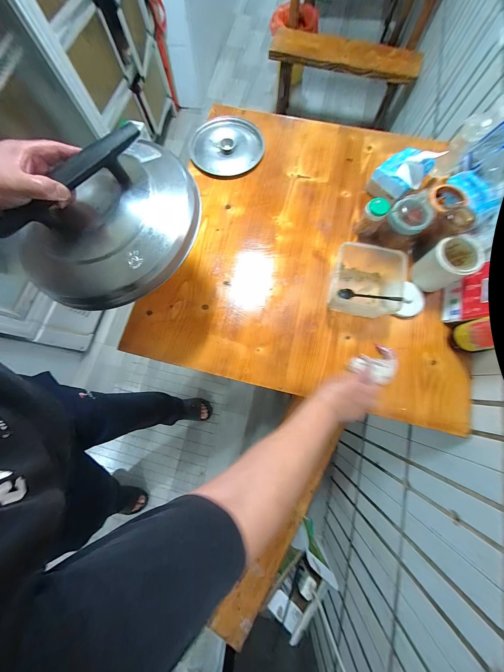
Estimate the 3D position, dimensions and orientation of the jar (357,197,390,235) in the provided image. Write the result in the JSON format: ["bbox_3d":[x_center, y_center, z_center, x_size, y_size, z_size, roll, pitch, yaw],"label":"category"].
[{"bbox_3d":[0.290,-0.288,0.528,0.047,0.082,0.042,20,78,5],"label":"jar"}]

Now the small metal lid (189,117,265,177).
[{"bbox_3d":[-0.071,-0.551,0.622,0.202,0.020,0.199,0,77,0],"label":"small metal lid"}]

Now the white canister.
[{"bbox_3d":[0.427,-0.158,0.480,0.078,0.095,0.084,0,77,0],"label":"white canister"}]

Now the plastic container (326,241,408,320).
[{"bbox_3d":[0.257,-0.125,0.488,0.138,0.082,0.155,12,77,3],"label":"plastic container"}]

